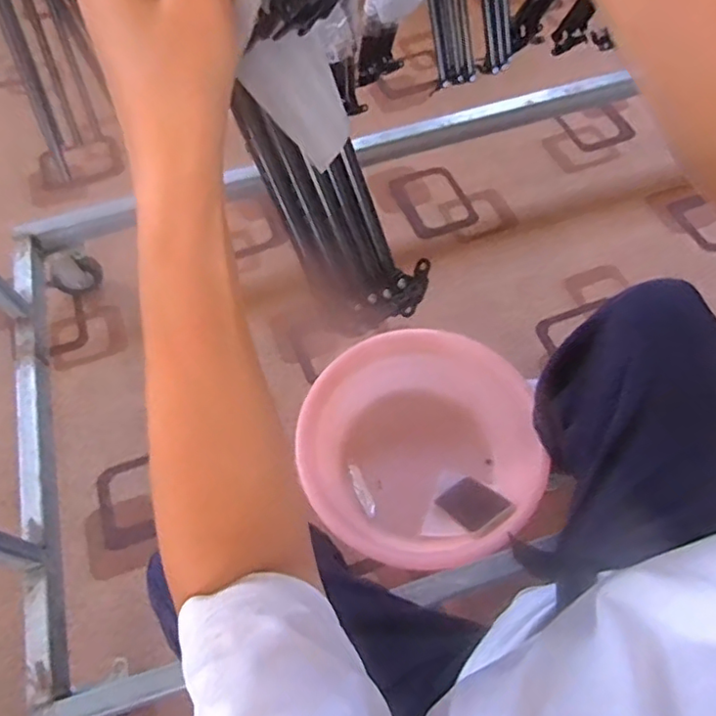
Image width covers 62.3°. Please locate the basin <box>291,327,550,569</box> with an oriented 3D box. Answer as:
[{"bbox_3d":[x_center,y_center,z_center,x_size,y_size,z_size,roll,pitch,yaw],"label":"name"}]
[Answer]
[{"bbox_3d":[0.095,0.152,0.957,0.350,0.161,0.354,-1,62,2],"label":"basin"}]

